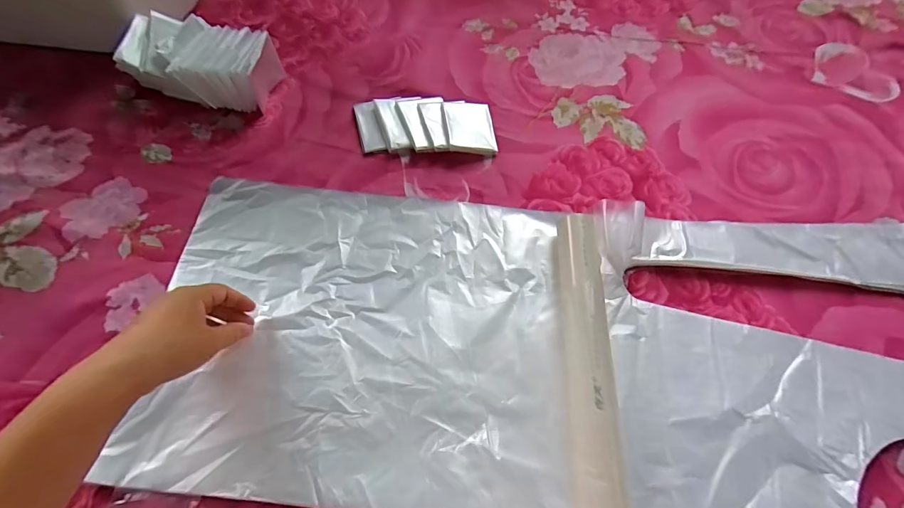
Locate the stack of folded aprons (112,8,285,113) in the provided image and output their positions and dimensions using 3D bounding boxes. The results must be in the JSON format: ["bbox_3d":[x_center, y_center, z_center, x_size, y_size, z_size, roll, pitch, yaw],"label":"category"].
[{"bbox_3d":[-0.319,-0.248,0.548,0.179,0.070,0.096,11,62,5],"label":"stack of folded aprons"}]

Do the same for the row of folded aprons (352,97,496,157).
[{"bbox_3d":[-0.035,-0.166,0.540,0.177,0.016,0.089,2,62,1],"label":"row of folded aprons"}]

